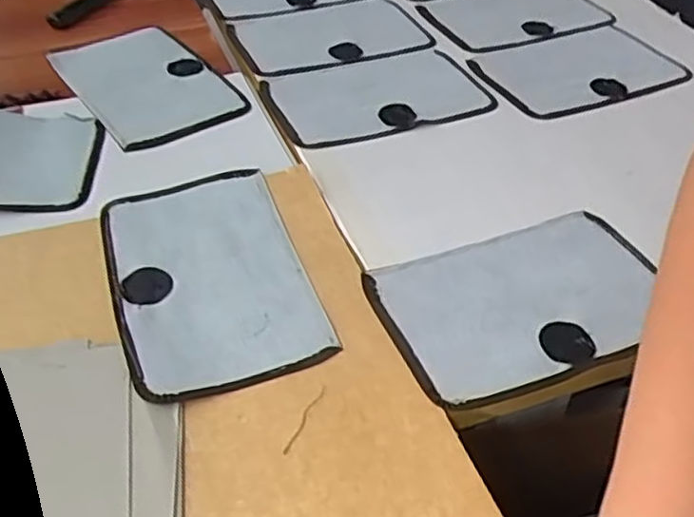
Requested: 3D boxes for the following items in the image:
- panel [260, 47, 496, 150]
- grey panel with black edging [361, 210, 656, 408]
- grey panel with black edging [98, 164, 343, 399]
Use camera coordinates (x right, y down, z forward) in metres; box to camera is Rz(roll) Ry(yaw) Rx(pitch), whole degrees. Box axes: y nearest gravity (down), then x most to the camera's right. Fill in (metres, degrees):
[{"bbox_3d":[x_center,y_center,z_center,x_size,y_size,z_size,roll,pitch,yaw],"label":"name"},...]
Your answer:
[{"bbox_3d":[0.029,-0.179,0.753,0.221,0.010,0.151,-16,46,-17],"label":"panel"},{"bbox_3d":[0.134,0.029,0.532,0.216,0.007,0.134,-17,47,-18],"label":"grey panel with black edging"},{"bbox_3d":[-0.108,0.008,0.548,0.140,0.009,0.223,-14,46,-15],"label":"grey panel with black edging"}]

